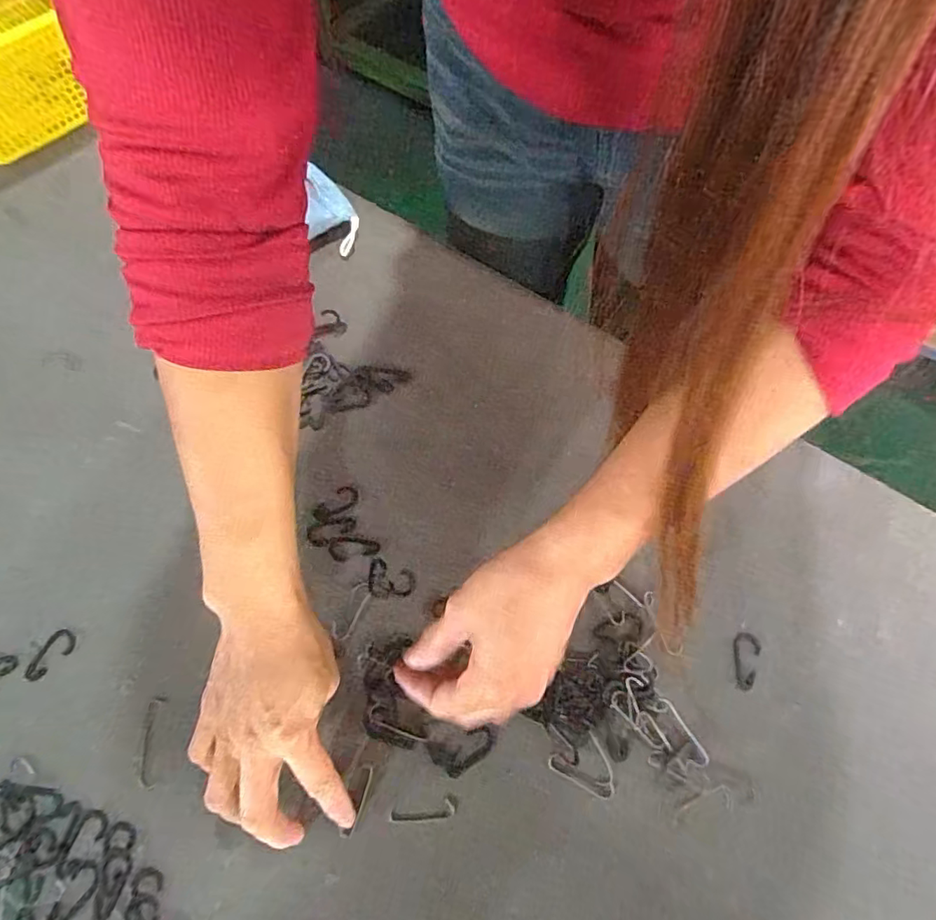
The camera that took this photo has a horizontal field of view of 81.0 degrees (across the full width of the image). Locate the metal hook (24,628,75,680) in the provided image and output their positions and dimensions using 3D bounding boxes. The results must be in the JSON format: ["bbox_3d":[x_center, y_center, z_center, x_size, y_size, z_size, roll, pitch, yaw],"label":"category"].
[{"bbox_3d":[-0.280,0.131,0.366,0.018,0.004,0.035,31,69,12],"label":"metal hook"}]

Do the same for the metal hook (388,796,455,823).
[{"bbox_3d":[-0.028,0.216,0.336,0.040,0.004,0.011,-6,66,-3],"label":"metal hook"}]

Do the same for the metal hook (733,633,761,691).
[{"bbox_3d":[0.190,0.137,0.372,0.017,0.004,0.037,9,66,3],"label":"metal hook"}]

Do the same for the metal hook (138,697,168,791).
[{"bbox_3d":[-0.203,0.181,0.351,0.012,0.004,0.053,-5,66,-3],"label":"metal hook"}]

